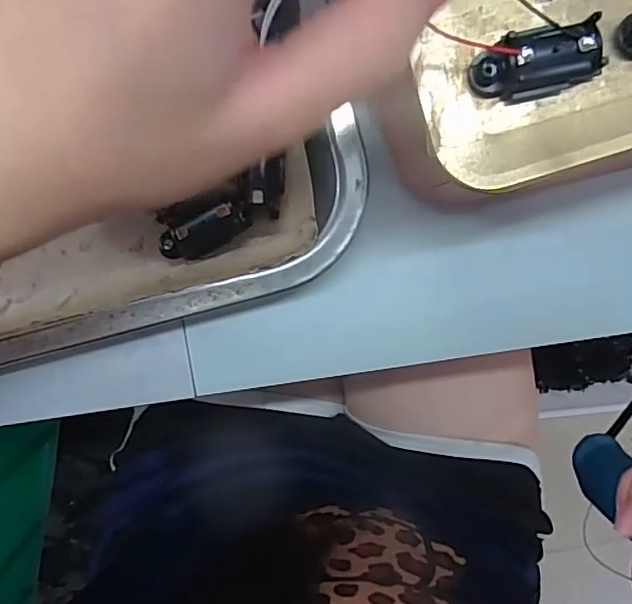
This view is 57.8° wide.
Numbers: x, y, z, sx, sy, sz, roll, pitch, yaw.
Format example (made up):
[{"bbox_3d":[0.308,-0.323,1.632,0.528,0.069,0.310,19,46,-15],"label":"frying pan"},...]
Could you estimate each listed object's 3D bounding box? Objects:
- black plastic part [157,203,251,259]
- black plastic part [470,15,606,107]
[{"bbox_3d":[-0.044,-0.027,0.225,0.035,0.010,0.014,-27,97,2],"label":"black plastic part"},{"bbox_3d":[0.063,-0.067,0.163,0.034,0.013,0.016,-13,97,0],"label":"black plastic part"}]

